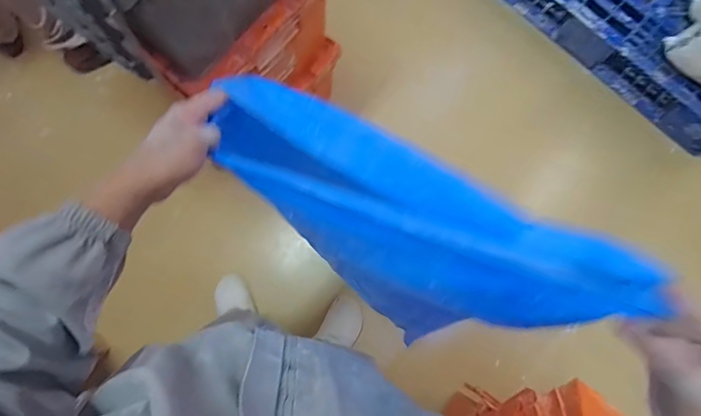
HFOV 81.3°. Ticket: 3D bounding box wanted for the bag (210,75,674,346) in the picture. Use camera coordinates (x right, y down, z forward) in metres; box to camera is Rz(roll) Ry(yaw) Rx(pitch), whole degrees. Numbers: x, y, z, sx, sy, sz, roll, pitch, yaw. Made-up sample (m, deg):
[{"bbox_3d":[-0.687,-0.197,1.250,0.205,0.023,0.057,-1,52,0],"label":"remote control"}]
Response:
[{"bbox_3d":[0.049,0.026,0.417,0.420,0.109,0.147,28,81,9],"label":"bag"}]

